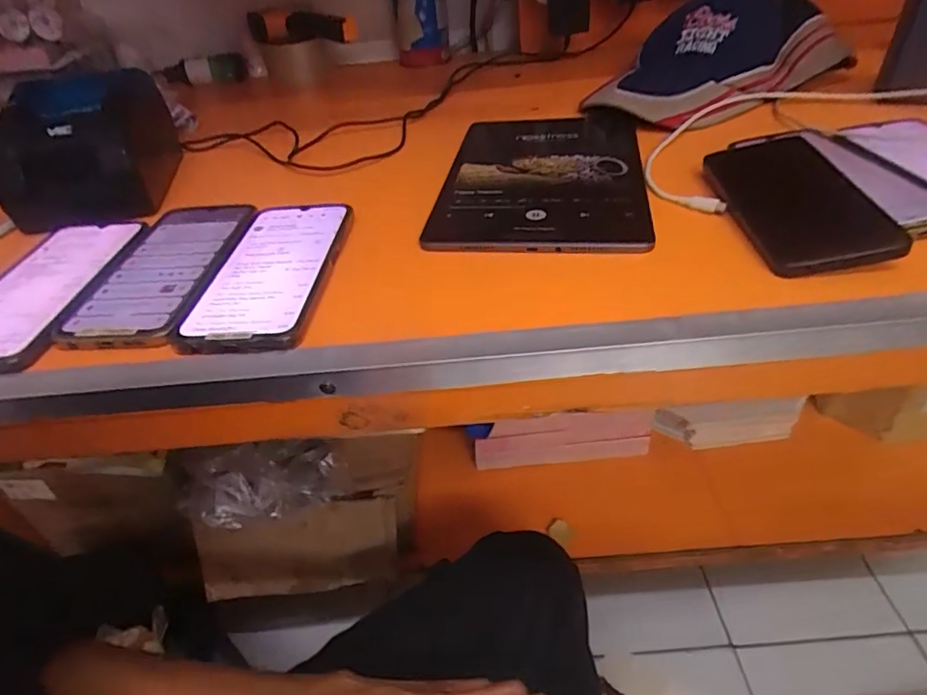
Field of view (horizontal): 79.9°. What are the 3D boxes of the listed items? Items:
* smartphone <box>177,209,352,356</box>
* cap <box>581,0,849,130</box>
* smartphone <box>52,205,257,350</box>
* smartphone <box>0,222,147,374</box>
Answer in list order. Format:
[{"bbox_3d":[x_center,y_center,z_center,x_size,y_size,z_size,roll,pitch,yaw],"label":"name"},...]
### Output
[{"bbox_3d":[-0.129,-0.055,0.383,0.081,0.012,0.168,-2,40,6],"label":"smartphone"},{"bbox_3d":[0.254,-0.314,0.581,0.255,0.089,0.150,-22,42,-18],"label":"cap"},{"bbox_3d":[-0.211,-0.057,0.396,0.088,0.012,0.166,-4,40,3],"label":"smartphone"},{"bbox_3d":[-0.296,-0.040,0.386,0.089,0.011,0.166,-6,39,1],"label":"smartphone"}]

